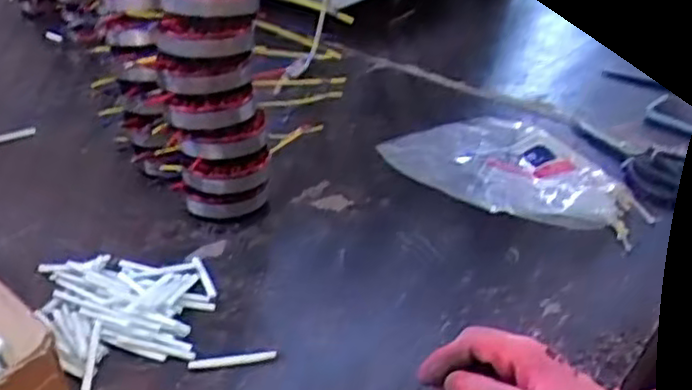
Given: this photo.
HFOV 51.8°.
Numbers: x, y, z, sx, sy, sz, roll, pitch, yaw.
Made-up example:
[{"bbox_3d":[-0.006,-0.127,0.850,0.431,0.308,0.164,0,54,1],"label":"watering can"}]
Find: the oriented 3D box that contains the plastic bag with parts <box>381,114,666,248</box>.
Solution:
[{"bbox_3d":[0.184,-0.036,0.773,0.214,0.058,0.267,-14,36,-24],"label":"plastic bag with parts"}]

